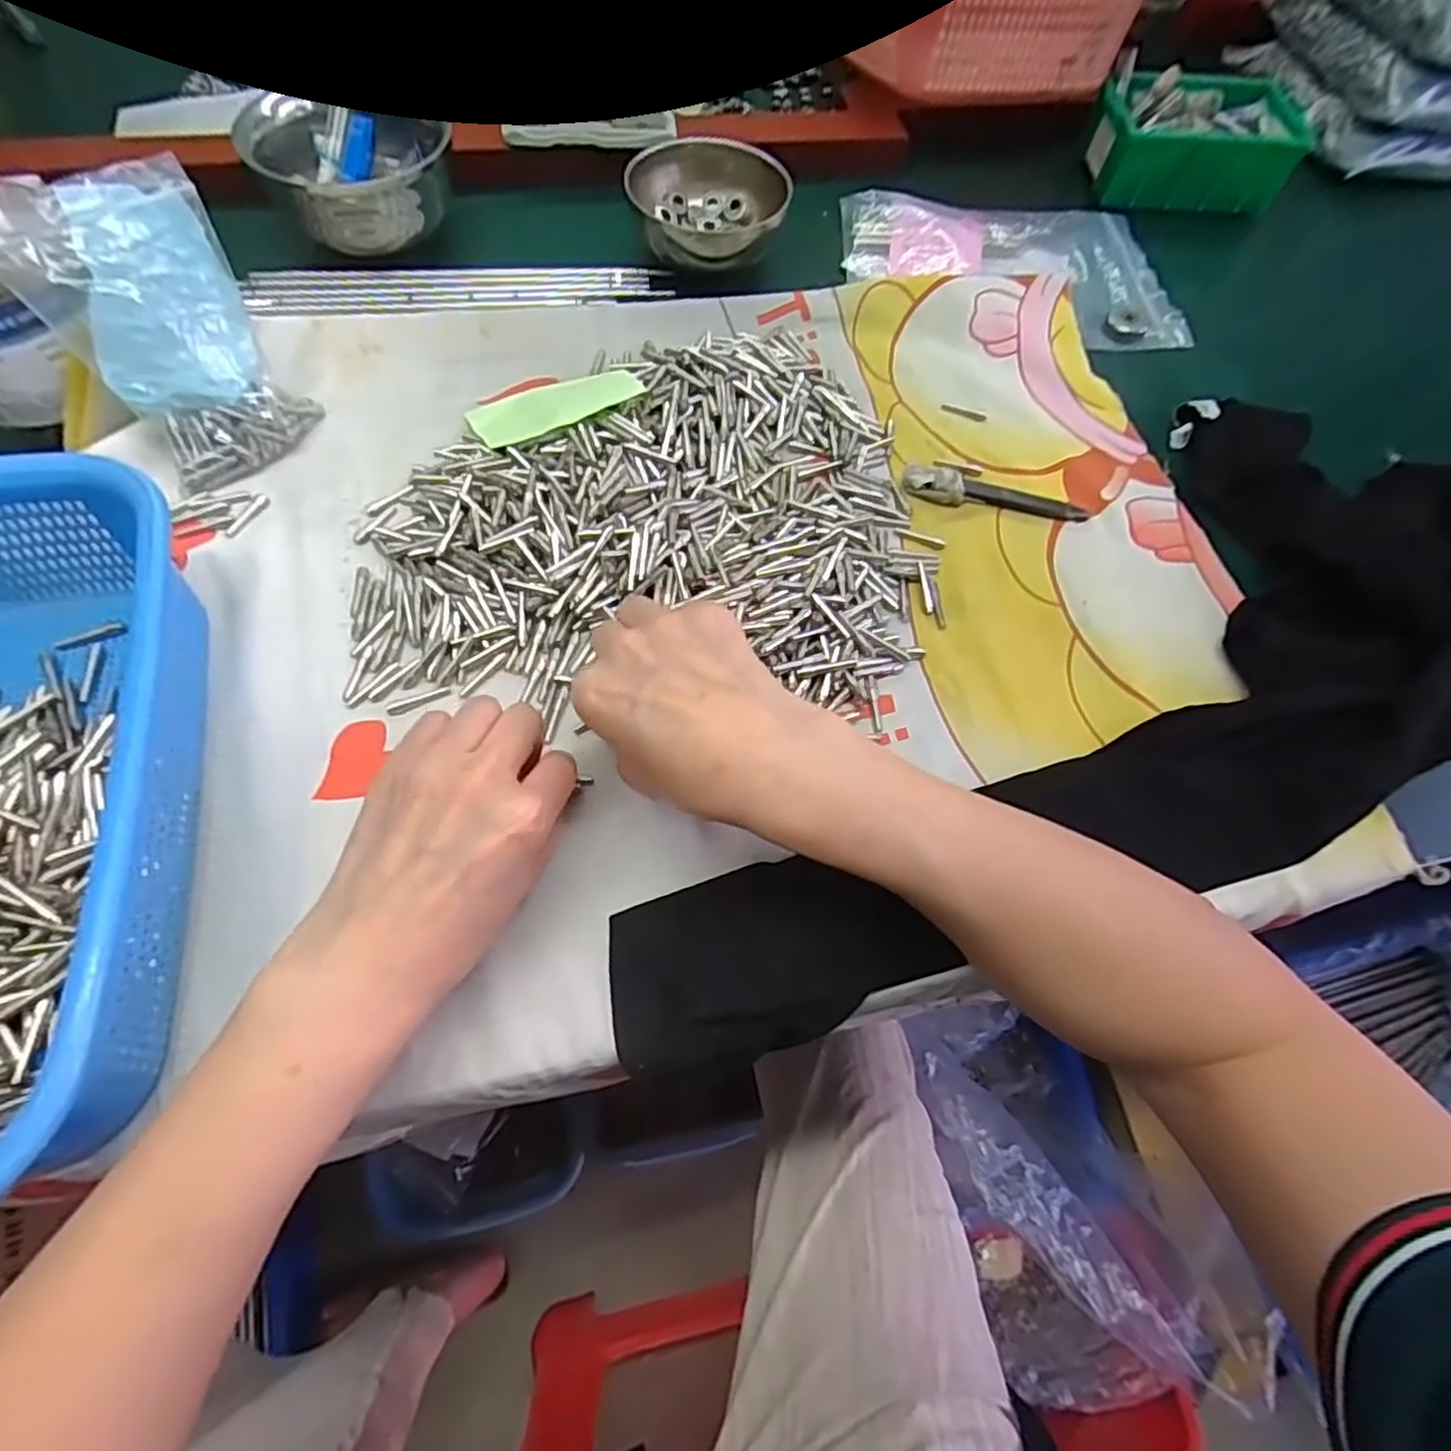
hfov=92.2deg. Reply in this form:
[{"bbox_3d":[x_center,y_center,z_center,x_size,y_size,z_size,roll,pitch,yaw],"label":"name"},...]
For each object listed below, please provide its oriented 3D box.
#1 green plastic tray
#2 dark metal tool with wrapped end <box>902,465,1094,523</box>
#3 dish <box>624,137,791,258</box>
[{"bbox_3d":[0.366,-0.453,0.545,0.147,0.052,0.085,3,64,-2],"label":"green plastic tray"},{"bbox_3d":[0.155,-0.133,0.400,0.105,0.013,0.017,9,63,1],"label":"dark metal tool with wrapped end"},{"bbox_3d":[-0.012,-0.348,0.475,0.104,0.049,0.087,0,64,-4],"label":"dish"}]

